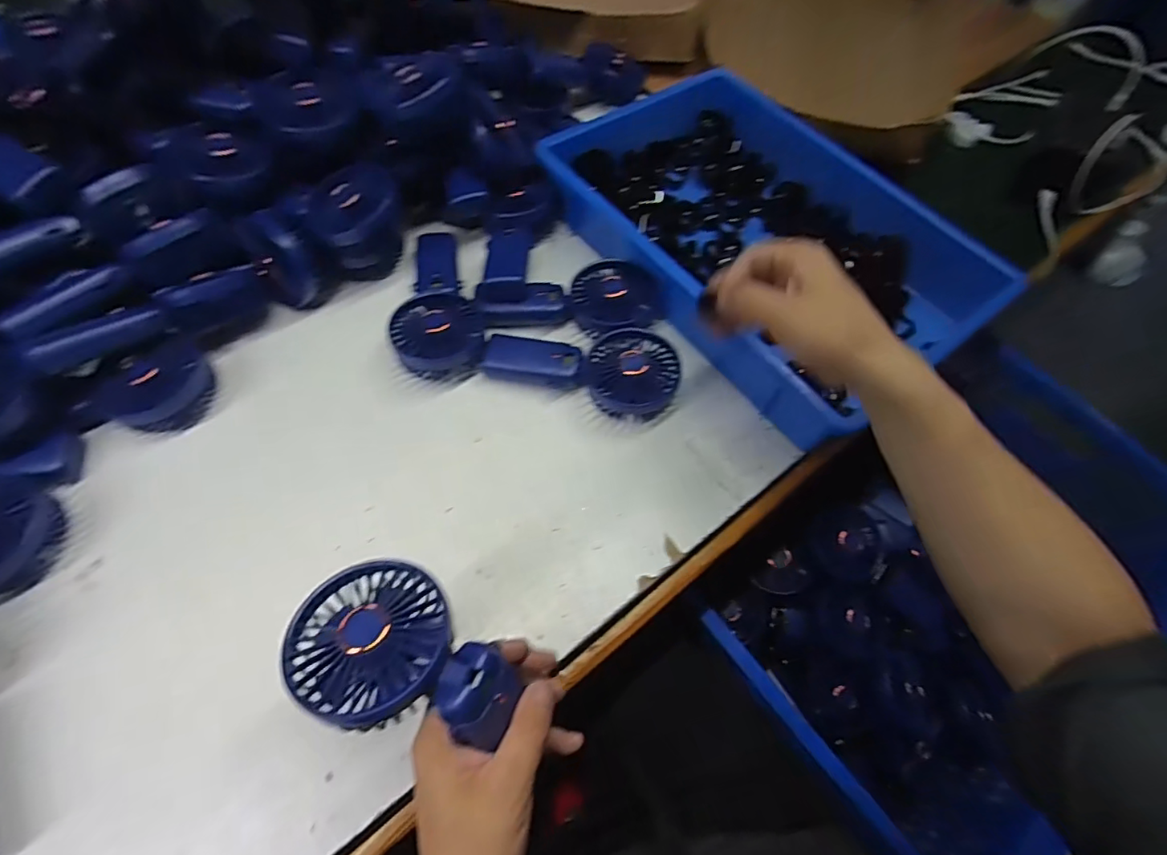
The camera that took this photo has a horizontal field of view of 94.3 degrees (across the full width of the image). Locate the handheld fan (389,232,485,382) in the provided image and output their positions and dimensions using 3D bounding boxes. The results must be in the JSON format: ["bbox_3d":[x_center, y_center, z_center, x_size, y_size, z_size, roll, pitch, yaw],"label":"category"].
[{"bbox_3d":[-0.152,-0.127,0.532,0.084,0.041,0.175,-16,64,-11],"label":"handheld fan"}]

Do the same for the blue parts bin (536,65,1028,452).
[{"bbox_3d":[0.178,-0.204,0.559,0.285,0.073,0.416,-37,70,-19],"label":"blue parts bin"}]

